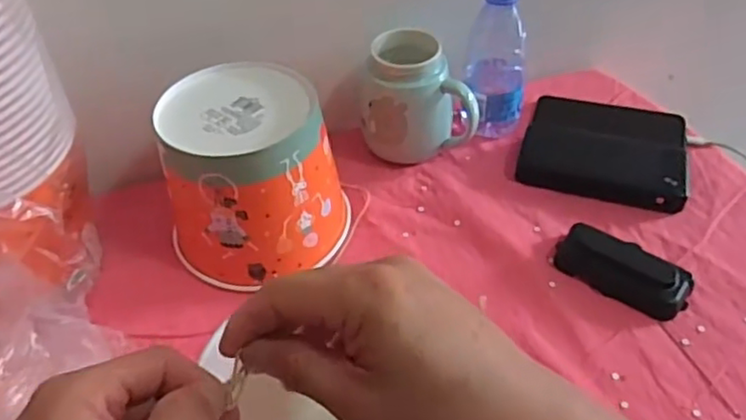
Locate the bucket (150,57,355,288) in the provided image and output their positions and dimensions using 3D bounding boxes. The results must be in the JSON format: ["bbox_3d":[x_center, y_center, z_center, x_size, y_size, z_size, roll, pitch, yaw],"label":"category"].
[{"bbox_3d":[-0.100,-0.031,0.566,0.140,0.128,0.143,-1,45,1],"label":"bucket"}]

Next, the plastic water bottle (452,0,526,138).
[{"bbox_3d":[0.121,-0.149,0.652,0.066,0.154,0.060,9,46,10],"label":"plastic water bottle"}]

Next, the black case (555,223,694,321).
[{"bbox_3d":[0.209,0.049,0.555,0.107,0.022,0.049,28,52,26],"label":"black case"}]

